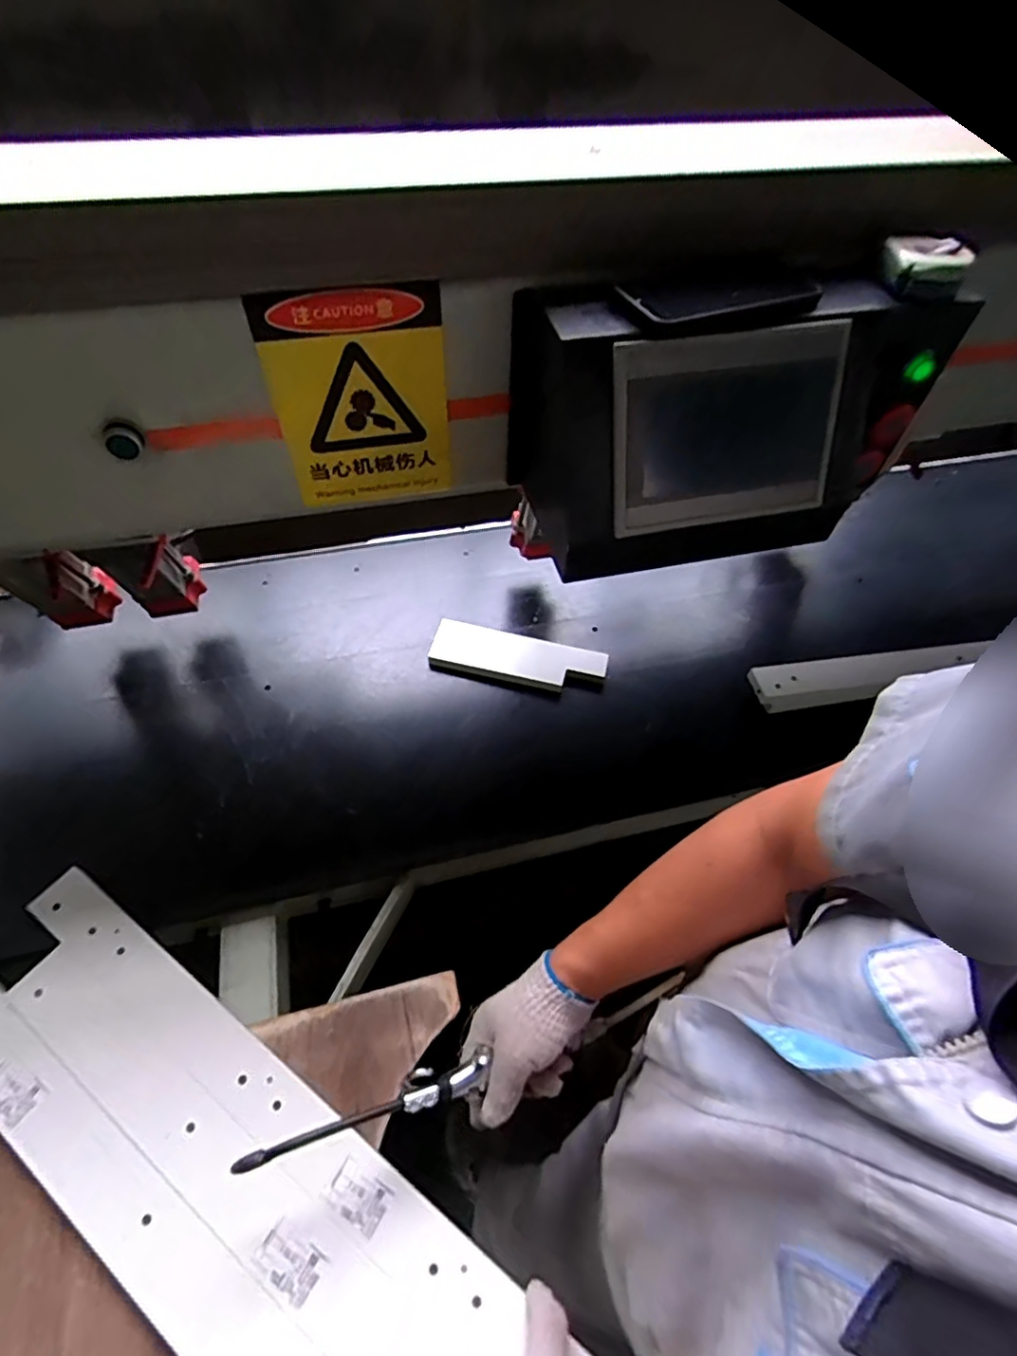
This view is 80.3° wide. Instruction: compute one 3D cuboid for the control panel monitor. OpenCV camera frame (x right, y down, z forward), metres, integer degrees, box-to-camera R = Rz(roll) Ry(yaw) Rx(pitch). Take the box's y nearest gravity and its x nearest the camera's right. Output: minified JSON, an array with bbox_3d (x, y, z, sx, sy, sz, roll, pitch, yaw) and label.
[{"bbox_3d":[0.184,-0.234,0.534,0.372,0.194,0.166,-9,56,-9],"label":"control panel monitor"}]

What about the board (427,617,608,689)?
[{"bbox_3d":[0.013,-0.030,0.830,0.236,0.023,0.072,13,55,5],"label":"board"}]

